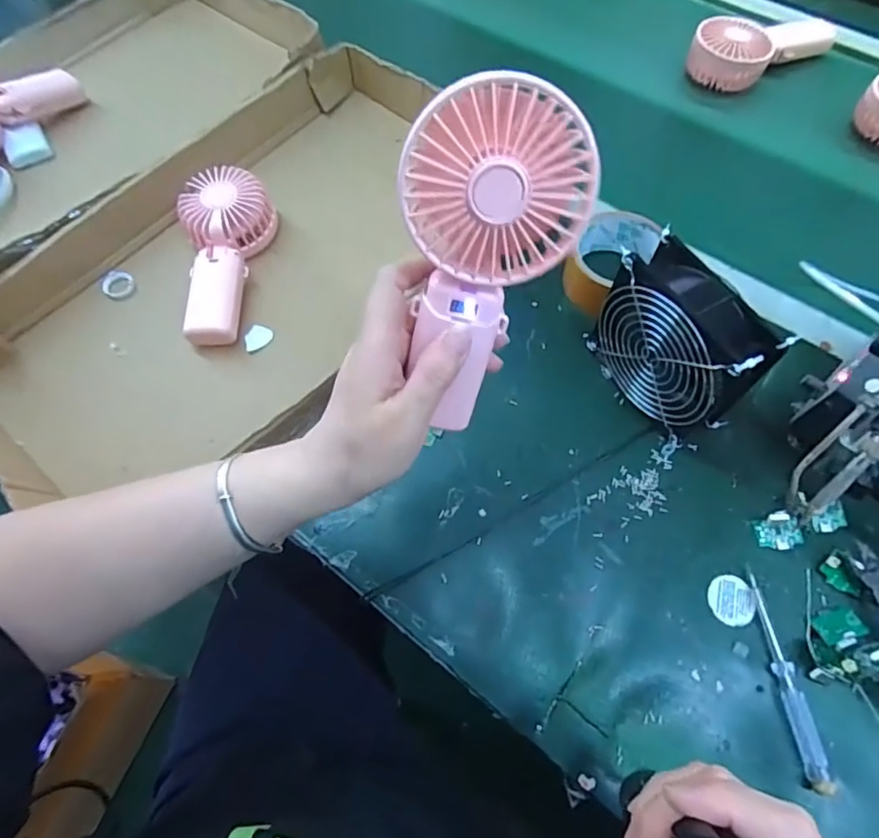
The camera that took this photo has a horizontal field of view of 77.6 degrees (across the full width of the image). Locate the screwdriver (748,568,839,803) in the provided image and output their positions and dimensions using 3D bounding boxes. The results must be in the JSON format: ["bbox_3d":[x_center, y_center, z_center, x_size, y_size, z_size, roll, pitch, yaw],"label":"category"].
[{"bbox_3d":[0.236,0.174,0.371,0.014,0.013,0.133,-4,65,-1],"label":"screwdriver"}]

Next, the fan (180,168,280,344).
[{"bbox_3d":[-0.198,-0.151,0.509,0.080,0.051,0.172,-6,65,-2],"label":"fan"}]

